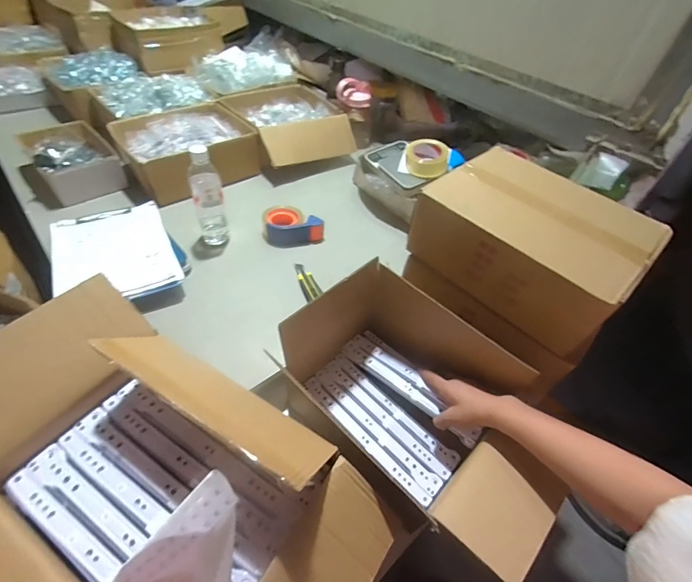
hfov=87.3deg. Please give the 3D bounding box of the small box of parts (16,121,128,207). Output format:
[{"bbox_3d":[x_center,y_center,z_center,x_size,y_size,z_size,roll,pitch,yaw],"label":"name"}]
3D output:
[{"bbox_3d":[-0.730,-0.354,0.975,0.182,0.082,0.266,-30,58,-30],"label":"small box of parts"}]

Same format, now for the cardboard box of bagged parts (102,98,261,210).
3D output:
[{"bbox_3d":[-0.456,-0.406,1.050,0.331,0.126,0.265,-29,57,-29],"label":"cardboard box of bagged parts"}]

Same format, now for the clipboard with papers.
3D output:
[{"bbox_3d":[-0.488,-0.089,0.775,0.233,0.025,0.303,-20,53,-24],"label":"clipboard with papers"}]

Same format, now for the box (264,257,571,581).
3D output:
[{"bbox_3d":[0.125,0.182,0.599,0.436,0.236,0.239,34,52,22],"label":"box"}]

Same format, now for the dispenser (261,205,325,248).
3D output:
[{"bbox_3d":[-0.134,-0.163,0.912,0.147,0.059,0.086,-8,49,-14],"label":"dispenser"}]

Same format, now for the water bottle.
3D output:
[{"bbox_3d":[-0.310,-0.210,0.818,0.064,0.231,0.076,-12,50,-18],"label":"water bottle"}]

